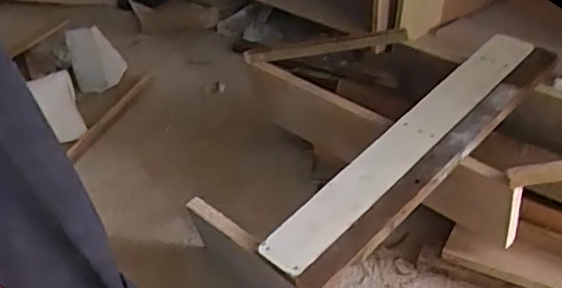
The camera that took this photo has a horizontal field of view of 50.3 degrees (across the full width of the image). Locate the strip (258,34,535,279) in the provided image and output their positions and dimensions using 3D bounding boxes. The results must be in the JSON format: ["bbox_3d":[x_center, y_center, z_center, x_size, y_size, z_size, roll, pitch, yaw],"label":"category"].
[{"bbox_3d":[0.167,-0.011,0.783,0.070,0.022,0.495,27,53,37],"label":"strip"}]

